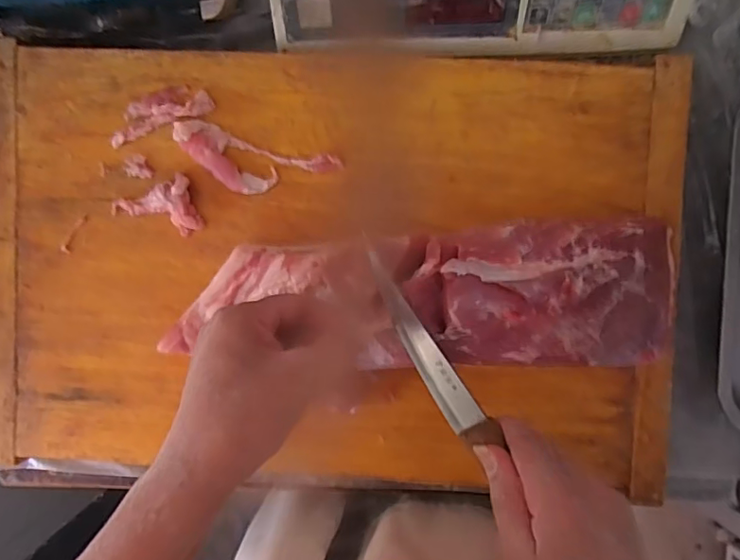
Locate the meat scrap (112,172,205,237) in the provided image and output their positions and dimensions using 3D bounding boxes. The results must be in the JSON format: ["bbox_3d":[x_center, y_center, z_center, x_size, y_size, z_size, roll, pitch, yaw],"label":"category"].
[{"bbox_3d":[-0.176,-0.054,0.452,0.068,0.013,0.050,-24,92,3],"label":"meat scrap"}]

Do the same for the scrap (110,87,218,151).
[{"bbox_3d":[-0.173,-0.139,0.448,0.087,0.006,0.031,-19,92,3],"label":"scrap"}]

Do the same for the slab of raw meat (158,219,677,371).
[{"bbox_3d":[0.037,0.012,0.413,0.393,0.068,0.110,1,93,5],"label":"slab of raw meat"}]

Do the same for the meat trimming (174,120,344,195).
[{"bbox_3d":[-0.095,-0.094,0.446,0.133,0.016,0.046,15,93,1],"label":"meat trimming"}]

